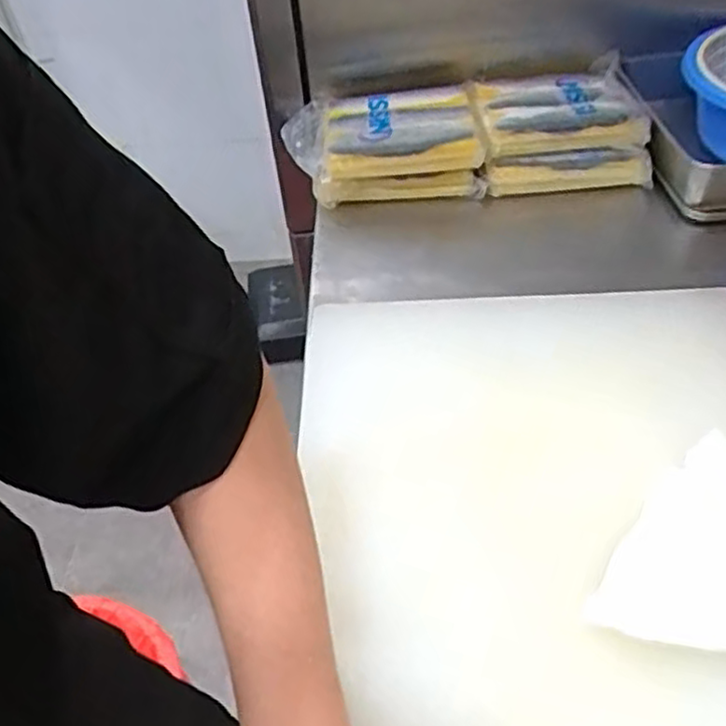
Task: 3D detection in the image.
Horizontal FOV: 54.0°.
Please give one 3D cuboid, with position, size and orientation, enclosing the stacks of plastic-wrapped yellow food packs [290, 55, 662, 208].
[{"bbox_3d":[0.119,-0.284,0.892,0.421,0.090,0.188,-8,45,-3],"label":"stacks of plastic-wrapped yellow food packs"}]

